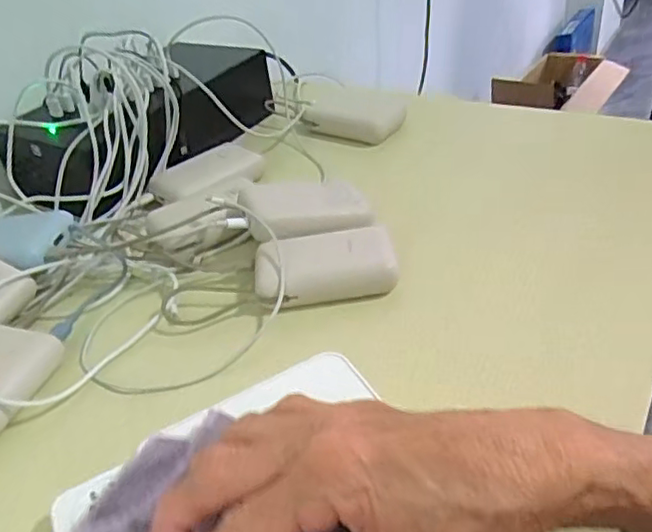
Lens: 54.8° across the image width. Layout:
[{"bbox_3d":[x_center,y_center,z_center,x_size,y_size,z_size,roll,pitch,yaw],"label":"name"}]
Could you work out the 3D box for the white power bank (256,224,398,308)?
[{"bbox_3d":[-0.001,0.001,0.466,0.100,0.033,0.057,-7,35,-1],"label":"white power bank"}]

